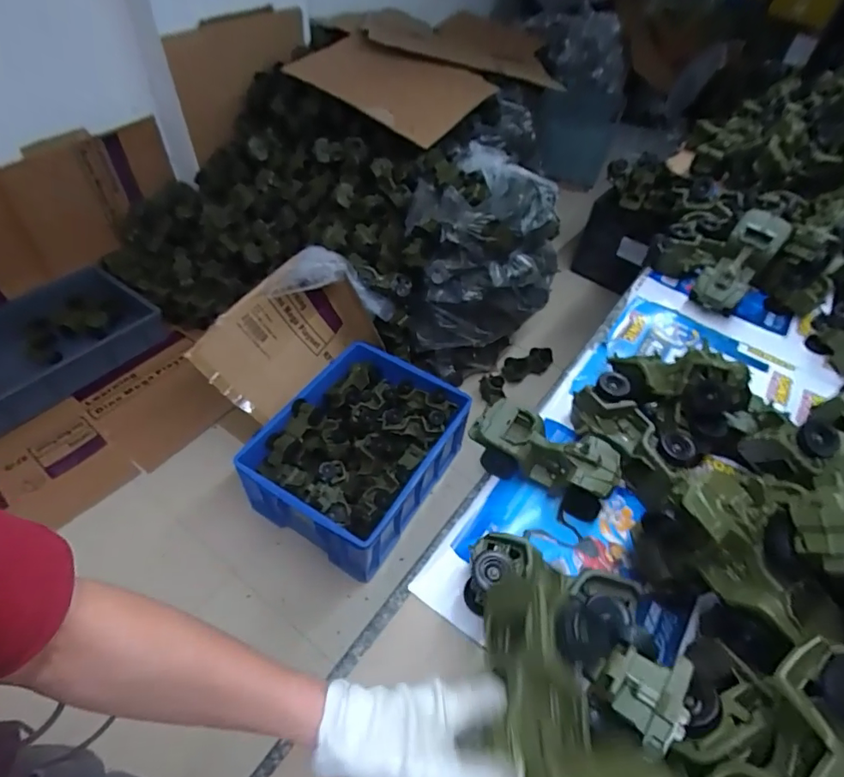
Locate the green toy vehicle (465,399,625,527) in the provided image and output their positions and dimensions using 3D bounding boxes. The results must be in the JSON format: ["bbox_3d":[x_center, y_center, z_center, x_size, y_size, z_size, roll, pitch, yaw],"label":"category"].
[{"bbox_3d":[0.152,0.086,0.633,0.183,0.084,0.075,21,51,13],"label":"green toy vehicle"}]

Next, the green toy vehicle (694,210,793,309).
[{"bbox_3d":[0.563,-0.223,0.878,0.075,0.057,0.170,37,97,24],"label":"green toy vehicle"}]

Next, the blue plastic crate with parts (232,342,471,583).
[{"bbox_3d":[-0.172,0.169,1.384,0.418,0.228,0.527,27,52,17],"label":"blue plastic crate with parts"}]

